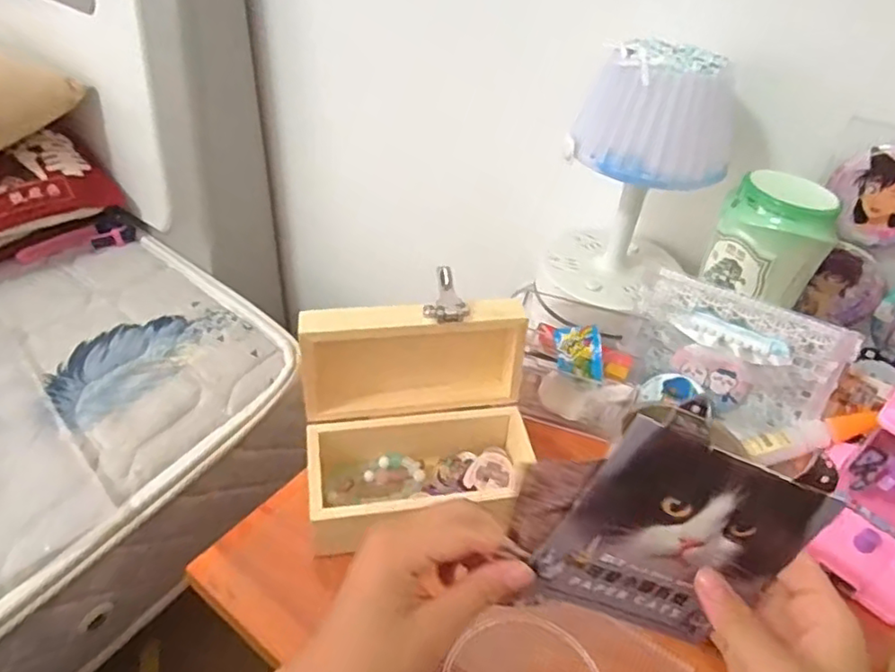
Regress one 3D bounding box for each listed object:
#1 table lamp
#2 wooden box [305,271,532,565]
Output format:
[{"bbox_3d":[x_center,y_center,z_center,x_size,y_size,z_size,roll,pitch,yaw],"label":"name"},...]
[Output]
[{"bbox_3d":[0.155,-0.115,0.483,0.092,0.199,0.120,28,45,24],"label":"table lamp"},{"bbox_3d":[-0.016,0.053,0.399,0.150,0.132,0.096,-9,43,-17],"label":"wooden box"}]

